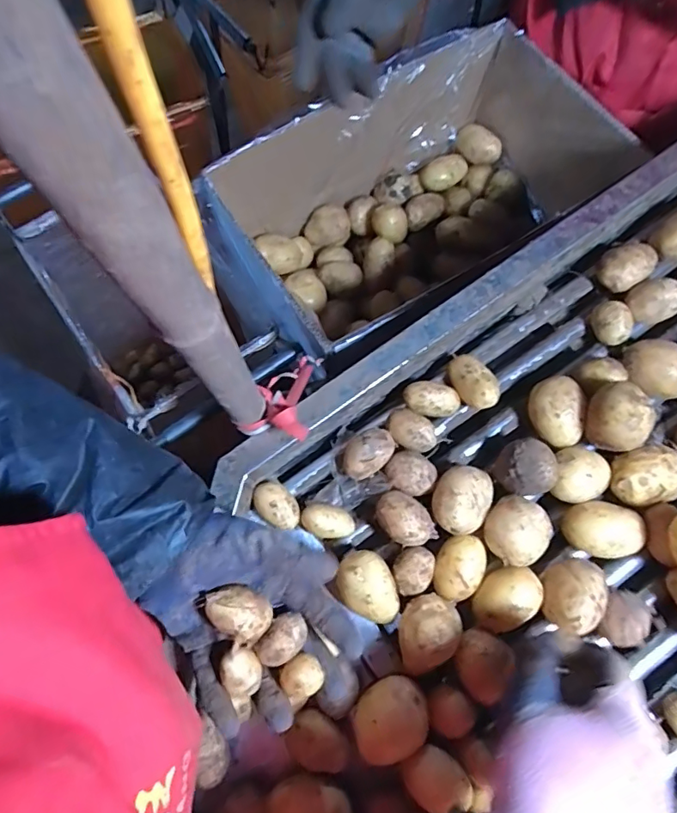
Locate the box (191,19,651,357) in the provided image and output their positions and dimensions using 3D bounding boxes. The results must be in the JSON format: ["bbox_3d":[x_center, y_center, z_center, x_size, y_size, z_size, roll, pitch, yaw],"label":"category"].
[{"bbox_3d":[0.065,-0.238,0.612,0.434,0.178,0.200,-30,75,-10],"label":"box"}]

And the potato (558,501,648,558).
[{"bbox_3d":[0.214,0.102,0.420,0.057,0.042,0.043,0,72,-2],"label":"potato"}]

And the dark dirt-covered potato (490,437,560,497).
[{"bbox_3d":[0.155,0.054,0.426,0.041,0.053,0.041,0,72,-1],"label":"dark dirt-covered potato"}]

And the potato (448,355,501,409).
[{"bbox_3d":[0.118,-0.020,0.456,0.030,0.034,0.052,-24,74,-9],"label":"potato"}]

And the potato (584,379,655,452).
[{"bbox_3d":[0.226,0.008,0.411,0.040,0.038,0.051,12,72,2],"label":"potato"}]

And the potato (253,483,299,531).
[{"bbox_3d":[-0.052,0.085,0.434,0.043,0.030,0.028,44,76,12],"label":"potato"}]

